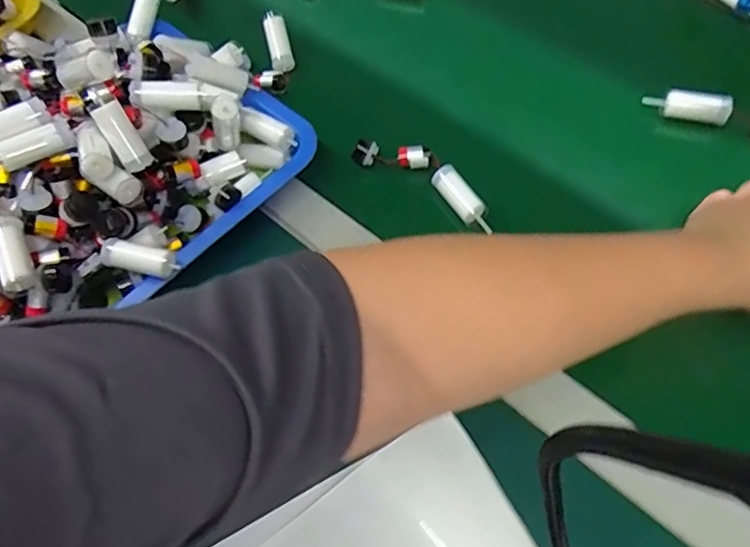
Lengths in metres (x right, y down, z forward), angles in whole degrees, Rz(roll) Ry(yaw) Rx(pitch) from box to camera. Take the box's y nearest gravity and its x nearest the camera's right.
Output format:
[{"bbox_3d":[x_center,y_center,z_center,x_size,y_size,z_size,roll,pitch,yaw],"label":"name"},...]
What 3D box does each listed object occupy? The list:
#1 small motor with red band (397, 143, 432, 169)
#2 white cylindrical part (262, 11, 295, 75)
[{"bbox_3d":[0.032,-0.097,0.486,0.026,0.017,0.012,-6,62,0],"label":"small motor with red band"},{"bbox_3d":[-0.090,-0.215,0.548,0.021,0.023,0.055,-12,96,-3],"label":"white cylindrical part"}]

